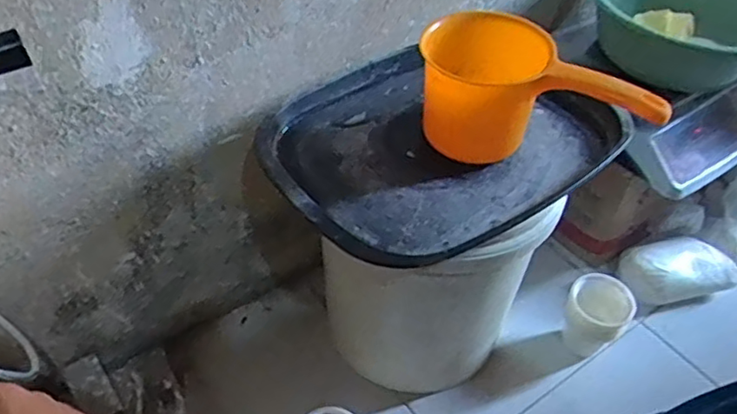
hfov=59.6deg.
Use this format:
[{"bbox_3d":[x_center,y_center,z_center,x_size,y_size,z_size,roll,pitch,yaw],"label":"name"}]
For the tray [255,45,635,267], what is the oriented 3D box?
[{"bbox_3d":[0.092,-0.081,0.746,0.427,0.047,0.294,-33,56,-30],"label":"tray"}]

